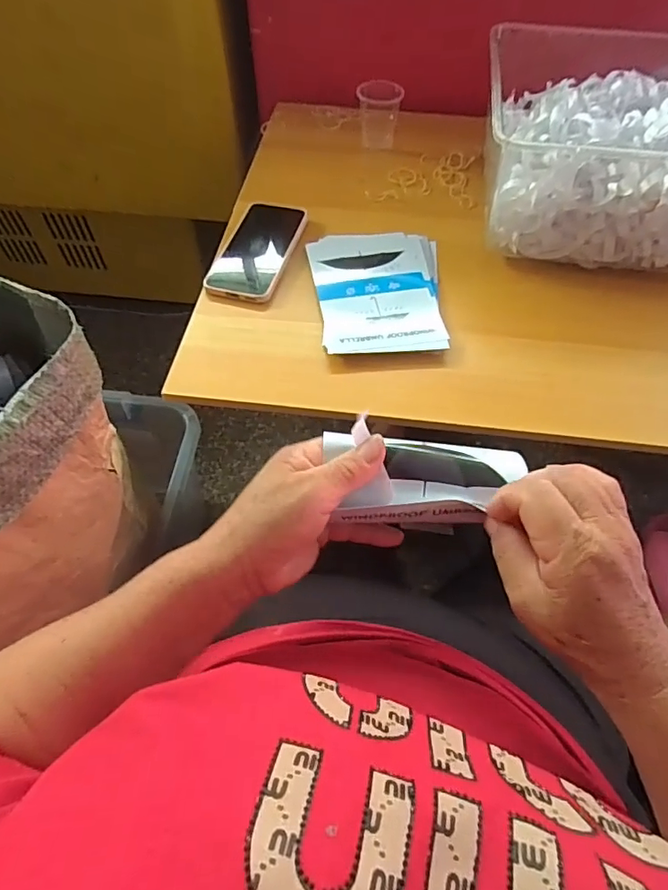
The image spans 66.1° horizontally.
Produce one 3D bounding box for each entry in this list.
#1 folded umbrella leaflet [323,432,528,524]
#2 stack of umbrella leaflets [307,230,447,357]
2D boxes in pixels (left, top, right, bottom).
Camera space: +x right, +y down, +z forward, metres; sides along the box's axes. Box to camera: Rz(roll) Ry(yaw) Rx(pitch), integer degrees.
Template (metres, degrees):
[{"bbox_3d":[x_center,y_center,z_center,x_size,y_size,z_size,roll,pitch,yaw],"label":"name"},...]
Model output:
[{"bbox_3d":[0.052,0.021,0.300,0.111,0.025,0.046,3,57,1],"label":"folded umbrella leaflet"},{"bbox_3d":[0.049,-0.169,0.555,0.136,0.012,0.184,-3,57,-3],"label":"stack of umbrella leaflets"}]

